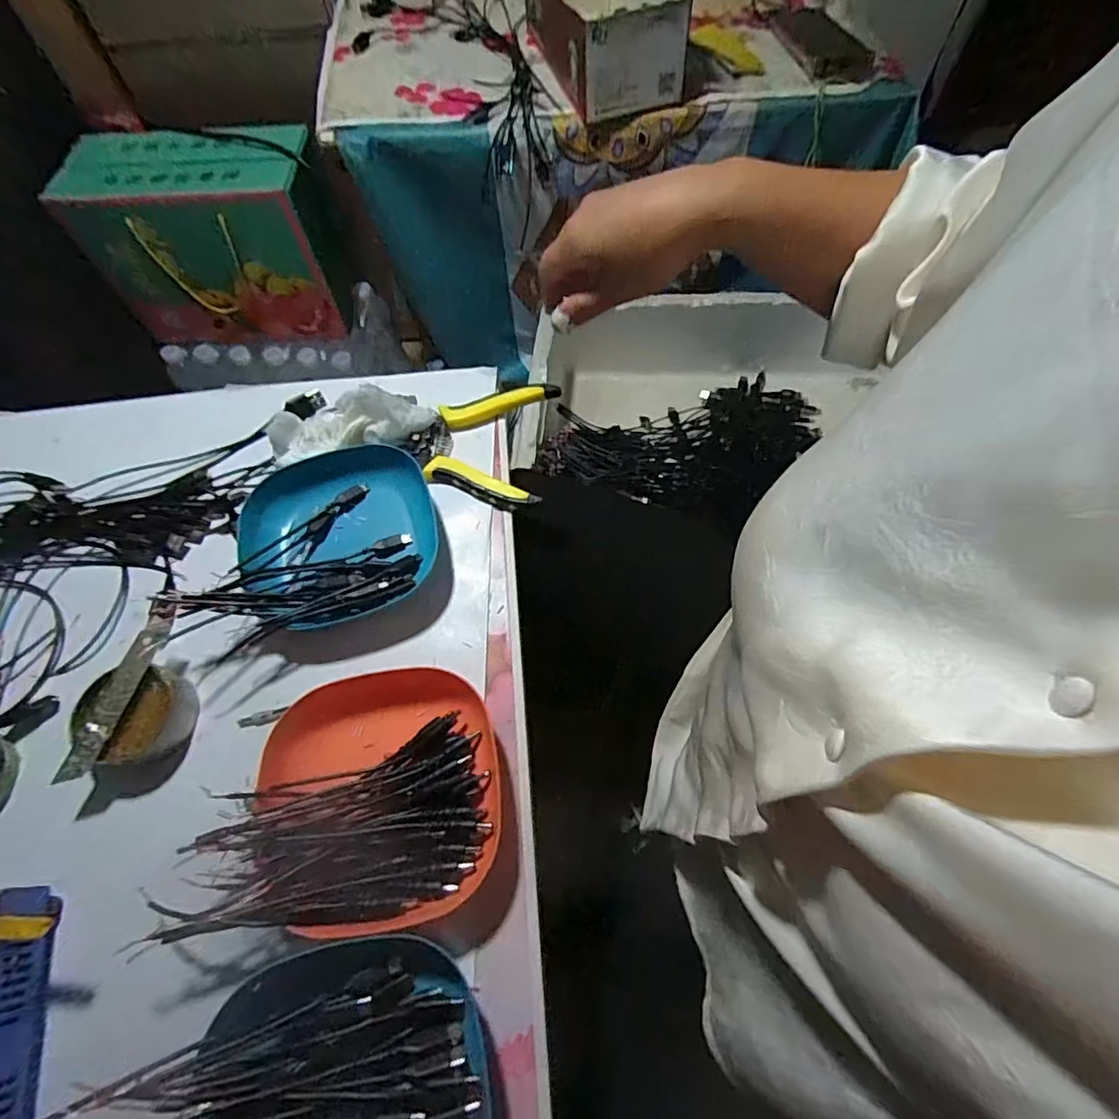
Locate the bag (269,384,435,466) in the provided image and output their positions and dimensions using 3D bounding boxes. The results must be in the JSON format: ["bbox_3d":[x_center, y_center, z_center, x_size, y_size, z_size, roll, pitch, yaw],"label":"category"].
[{"bbox_3d":[-0.170,-0.111,0.453,0.126,0.032,0.041,-18,64,-8],"label":"bag"}]

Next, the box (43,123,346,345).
[{"bbox_3d":[-0.511,-0.482,0.861,0.332,0.248,0.142,0,63,1],"label":"box"}]

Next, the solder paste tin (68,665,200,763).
[{"bbox_3d":[-0.272,0.099,0.363,0.062,0.027,0.057,0,63,1],"label":"solder paste tin"}]

